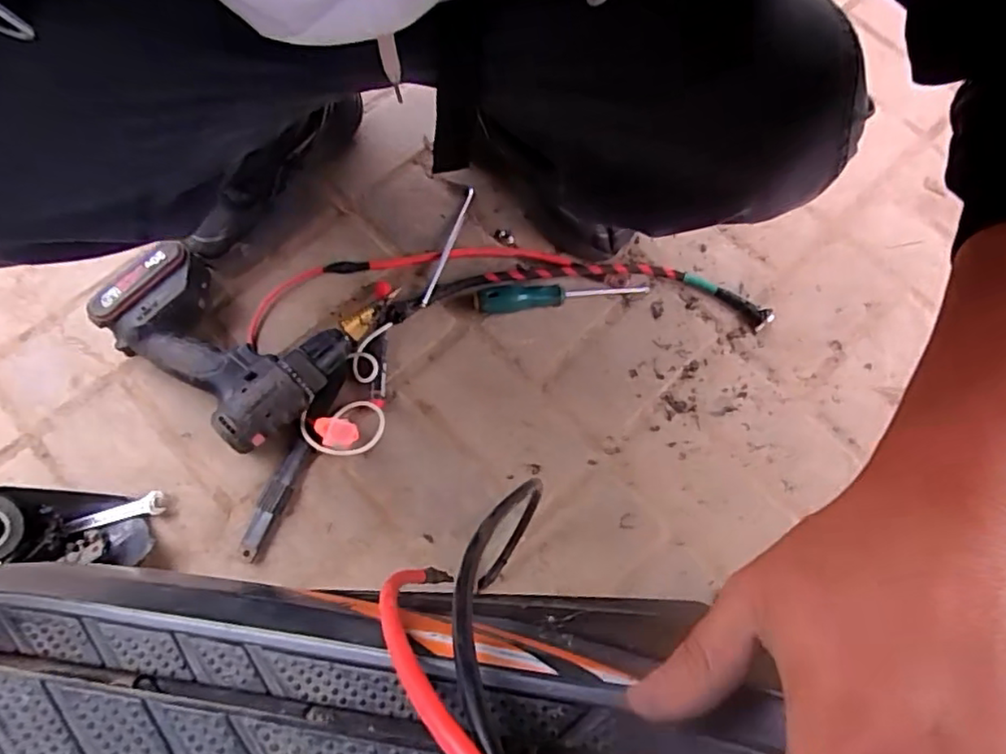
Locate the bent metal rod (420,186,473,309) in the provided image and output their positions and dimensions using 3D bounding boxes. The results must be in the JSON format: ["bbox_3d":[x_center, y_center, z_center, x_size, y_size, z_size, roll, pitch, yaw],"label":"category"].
[{"bbox_3d":[-0.062,-0.149,0.717,0.010,0.013,0.162,17,70,5],"label":"bent metal rod"}]

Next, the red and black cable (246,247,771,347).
[{"bbox_3d":[0.006,-0.100,0.704,0.559,0.021,0.107,-2,69,-2],"label":"red and black cable"}]

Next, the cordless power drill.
[{"bbox_3d":[-0.294,-0.039,0.644,0.193,0.081,0.140,33,72,9],"label":"cordless power drill"}]

